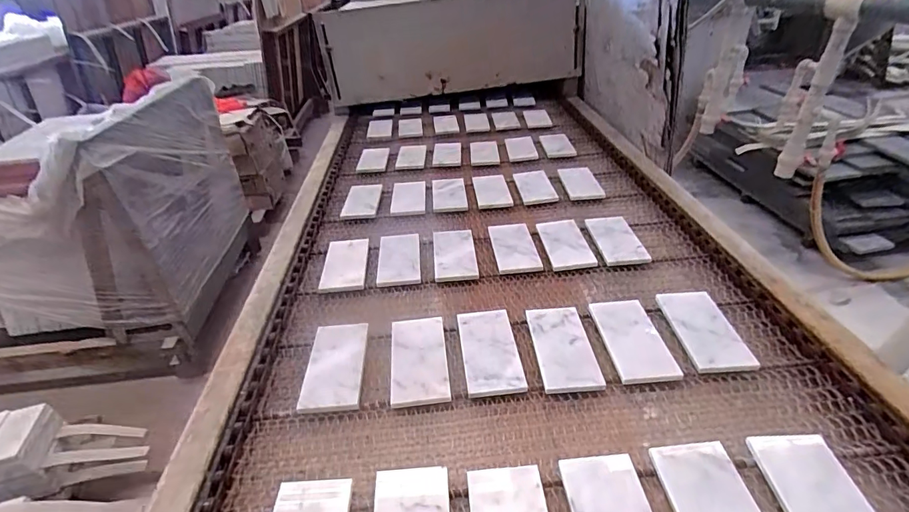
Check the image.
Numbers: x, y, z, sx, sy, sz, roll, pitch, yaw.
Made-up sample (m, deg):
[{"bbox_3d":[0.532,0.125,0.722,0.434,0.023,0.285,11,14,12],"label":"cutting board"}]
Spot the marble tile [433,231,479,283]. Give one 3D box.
[{"bbox_3d":[0.000,-0.005,0.870,0.078,0.010,0.158,-6,31,0],"label":"marble tile"}]

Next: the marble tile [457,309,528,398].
[{"bbox_3d":[0.050,0.134,0.656,0.077,0.011,0.152,-8,31,0],"label":"marble tile"}]

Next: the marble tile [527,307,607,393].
[{"bbox_3d":[0.154,0.128,0.653,0.078,0.010,0.152,-4,31,0],"label":"marble tile"}]

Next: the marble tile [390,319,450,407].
[{"bbox_3d":[-0.051,0.145,0.654,0.078,0.016,0.158,-9,29,-1],"label":"marble tile"}]

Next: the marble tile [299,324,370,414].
[{"bbox_3d":[-0.169,0.154,0.654,0.080,0.012,0.157,-4,29,-3],"label":"marble tile"}]

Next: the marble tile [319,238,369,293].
[{"bbox_3d":[-0.207,0.017,0.861,0.079,0.015,0.162,-7,33,-4],"label":"marble tile"}]

